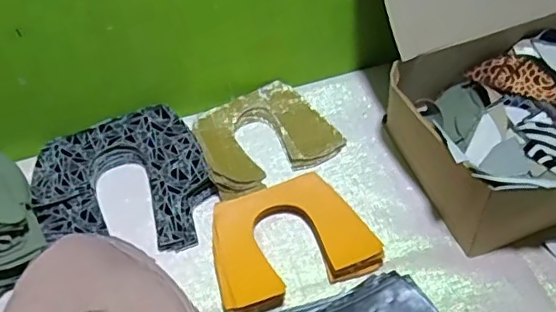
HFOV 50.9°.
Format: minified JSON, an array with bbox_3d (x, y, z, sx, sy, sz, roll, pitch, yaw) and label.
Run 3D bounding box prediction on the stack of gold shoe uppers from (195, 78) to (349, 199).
[{"bbox_3d":[-0.019,-0.027,0.702,0.159,0.027,0.129,-23,51,-16],"label":"stack of gold shoe uppers"}]

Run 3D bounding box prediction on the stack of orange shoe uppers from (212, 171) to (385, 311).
[{"bbox_3d":[0.010,0.087,0.602,0.160,0.028,0.124,-18,50,-12],"label":"stack of orange shoe uppers"}]

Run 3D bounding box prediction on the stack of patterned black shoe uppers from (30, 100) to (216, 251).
[{"bbox_3d":[-0.172,0.032,0.655,0.186,0.032,0.180,-15,49,-9],"label":"stack of patterned black shoe uppers"}]

